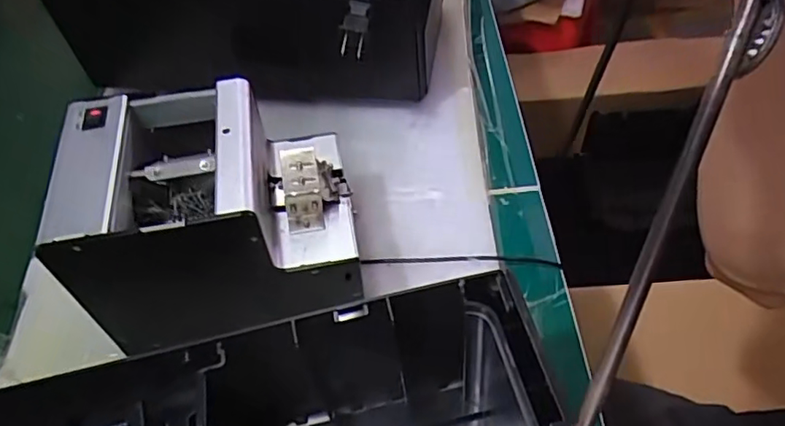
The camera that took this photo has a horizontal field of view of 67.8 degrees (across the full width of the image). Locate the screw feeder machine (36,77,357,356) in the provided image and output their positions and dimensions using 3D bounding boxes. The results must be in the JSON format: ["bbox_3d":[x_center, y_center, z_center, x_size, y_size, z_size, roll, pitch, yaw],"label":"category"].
[{"bbox_3d":[-0.120,0.000,0.420,0.175,0.145,0.129,-12,50,-1],"label":"screw feeder machine"}]

